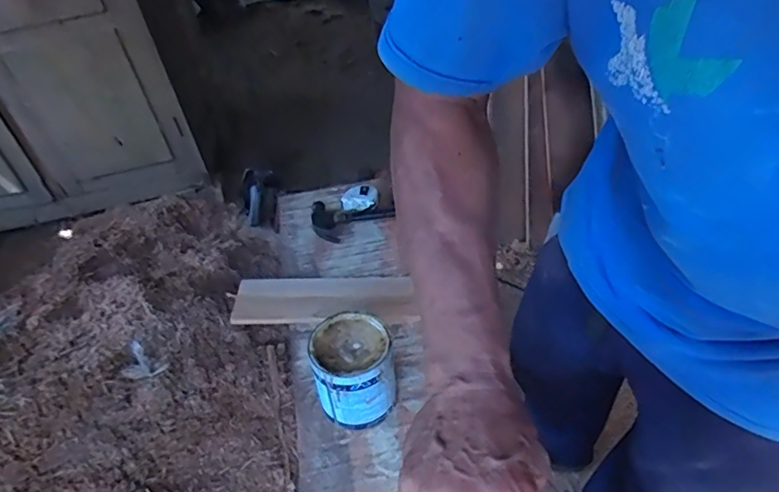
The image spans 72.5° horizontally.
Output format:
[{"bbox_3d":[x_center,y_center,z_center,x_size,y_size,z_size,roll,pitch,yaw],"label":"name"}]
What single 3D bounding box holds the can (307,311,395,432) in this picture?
[{"bbox_3d":[-0.050,0.169,0.719,0.102,0.112,0.110,-11,43,-6],"label":"can"}]

